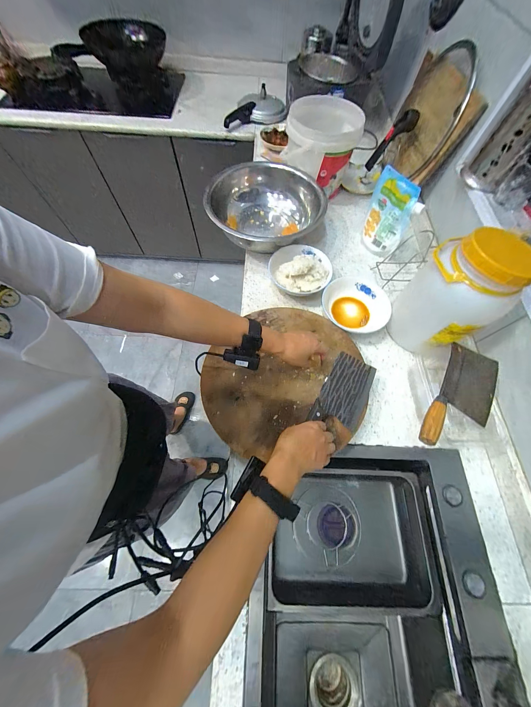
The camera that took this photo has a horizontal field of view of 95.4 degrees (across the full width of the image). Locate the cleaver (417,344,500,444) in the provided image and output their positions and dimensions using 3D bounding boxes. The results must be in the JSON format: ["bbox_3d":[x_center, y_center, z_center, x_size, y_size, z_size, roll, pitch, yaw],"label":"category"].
[{"bbox_3d":[0.403,0.089,0.490,0.112,0.040,0.267,34,67,14],"label":"cleaver"}]

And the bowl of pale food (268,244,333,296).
[{"bbox_3d":[0.102,-0.240,0.694,0.174,0.071,0.166,4,64,0],"label":"bowl of pale food"}]

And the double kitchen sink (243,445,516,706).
[{"bbox_3d":[0.188,0.574,0.497,0.438,0.274,0.695,5,64,0],"label":"double kitchen sink"}]

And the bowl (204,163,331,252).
[{"bbox_3d":[0.004,-0.452,0.762,0.339,0.109,0.359,1,64,-2],"label":"bowl"}]

